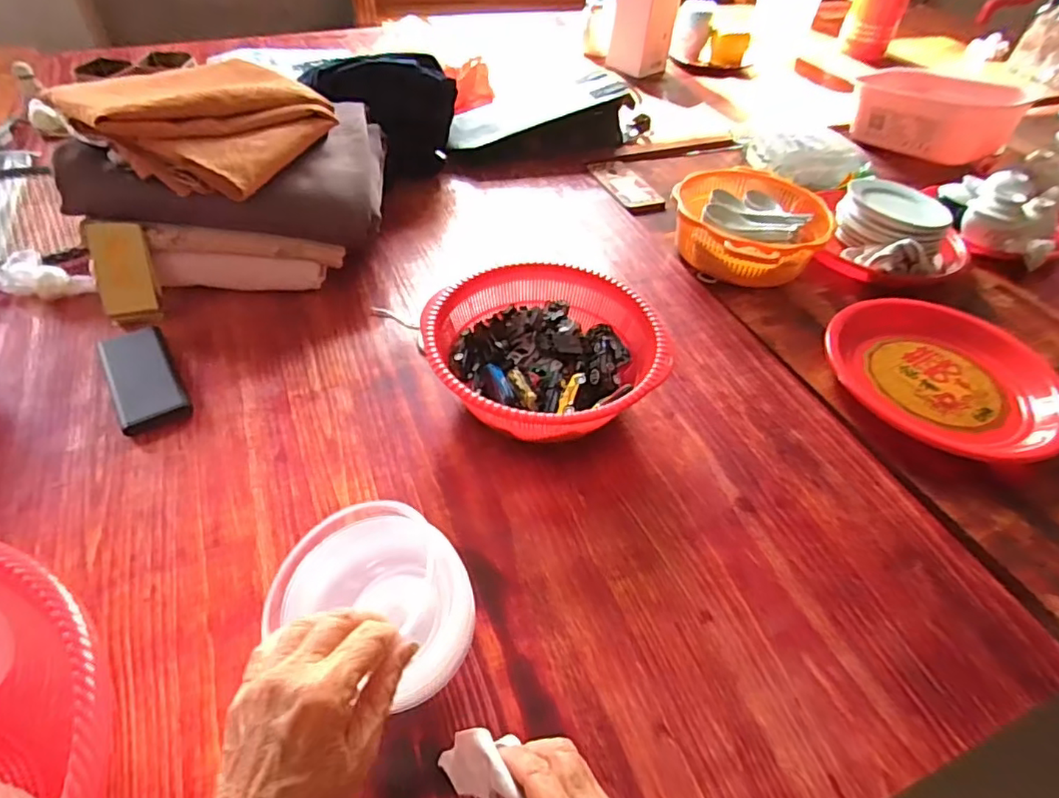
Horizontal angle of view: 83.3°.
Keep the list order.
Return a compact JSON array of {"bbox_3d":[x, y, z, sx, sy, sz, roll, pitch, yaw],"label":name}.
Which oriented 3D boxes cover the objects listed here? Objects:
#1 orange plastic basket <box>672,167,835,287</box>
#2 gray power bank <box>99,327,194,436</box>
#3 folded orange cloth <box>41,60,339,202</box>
[{"bbox_3d":[0.301,-0.241,0.843,0.207,0.078,0.217,2,47,-2],"label":"orange plastic basket"},{"bbox_3d":[-0.406,-0.024,0.626,0.063,0.014,0.152,-26,53,-25],"label":"gray power bank"},{"bbox_3d":[-0.383,-0.335,0.704,0.246,0.074,0.248,27,50,20],"label":"folded orange cloth"}]

